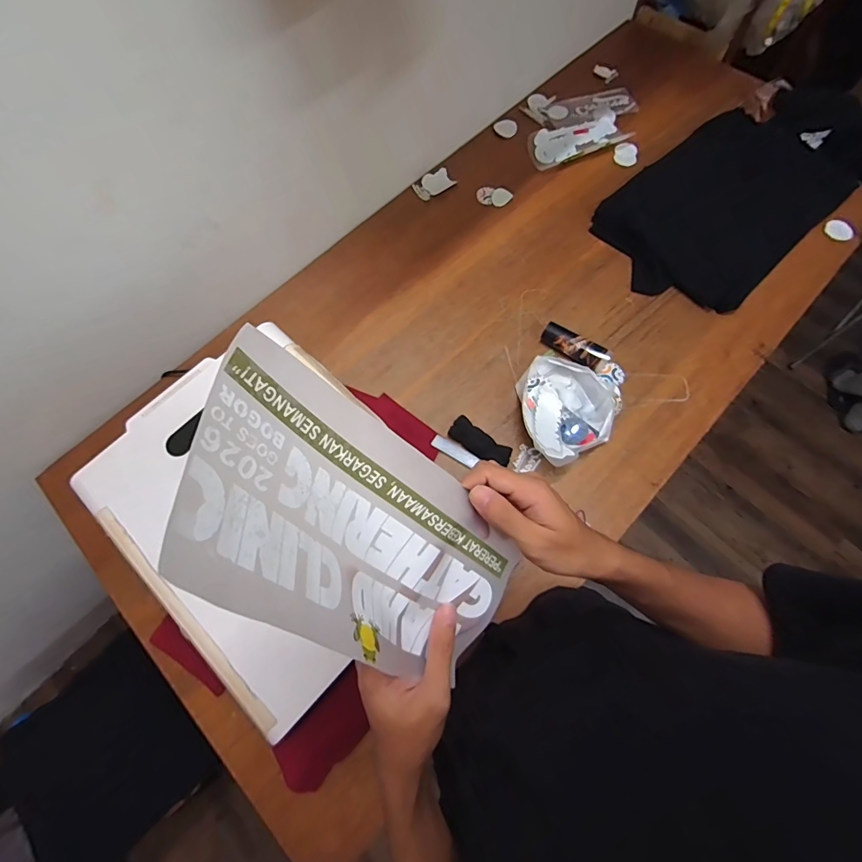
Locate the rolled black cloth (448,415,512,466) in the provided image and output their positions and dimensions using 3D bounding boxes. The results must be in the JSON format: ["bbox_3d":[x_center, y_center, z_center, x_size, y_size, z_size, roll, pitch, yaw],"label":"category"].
[{"bbox_3d":[0.096,0.024,0.821,0.125,0.031,0.050,36,75,14],"label":"rolled black cloth"}]

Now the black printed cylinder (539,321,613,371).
[{"bbox_3d":[0.297,-0.174,0.874,0.140,0.050,0.055,38,76,14],"label":"black printed cylinder"}]

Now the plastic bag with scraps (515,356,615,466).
[{"bbox_3d":[0.259,-0.052,0.825,0.198,0.065,0.204,-29,72,-8],"label":"plastic bag with scraps"}]

